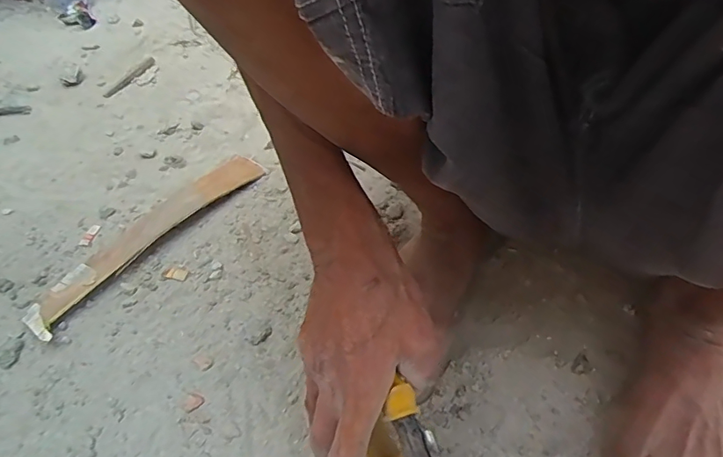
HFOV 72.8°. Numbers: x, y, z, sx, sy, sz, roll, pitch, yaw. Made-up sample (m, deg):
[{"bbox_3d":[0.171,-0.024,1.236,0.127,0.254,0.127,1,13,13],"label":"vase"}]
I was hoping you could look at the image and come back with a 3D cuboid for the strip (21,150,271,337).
[{"bbox_3d":[-0.241,0.000,0.556,0.070,0.021,0.295,27,56,27],"label":"strip"}]

